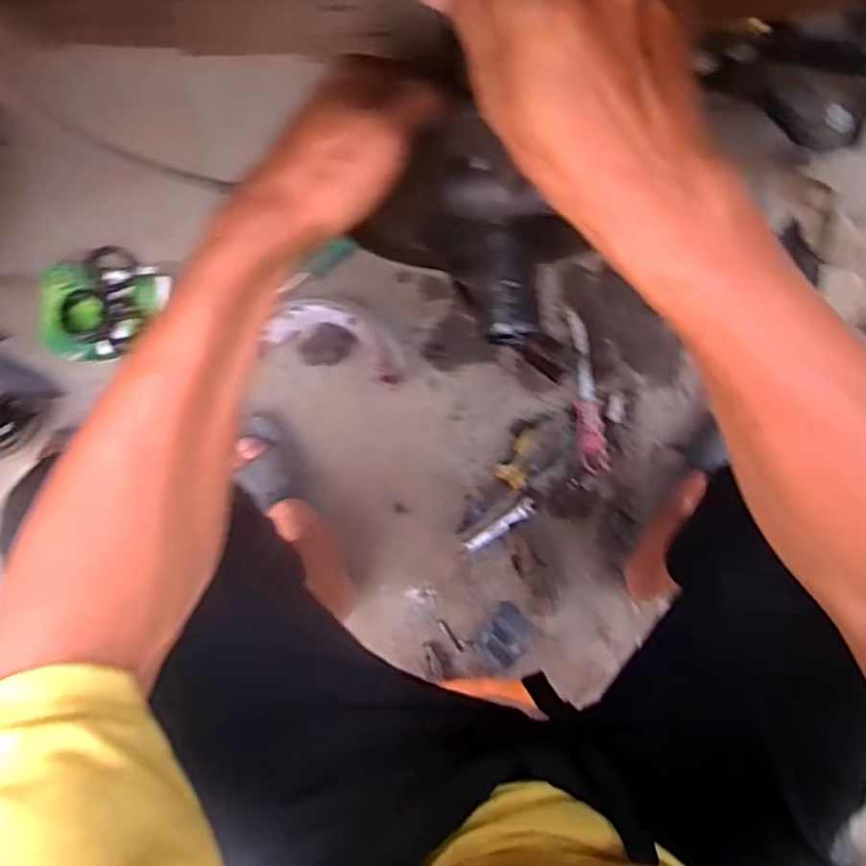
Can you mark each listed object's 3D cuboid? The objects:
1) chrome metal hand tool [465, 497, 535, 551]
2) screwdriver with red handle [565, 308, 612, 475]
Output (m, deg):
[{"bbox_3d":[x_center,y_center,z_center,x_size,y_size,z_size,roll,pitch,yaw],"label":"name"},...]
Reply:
[{"bbox_3d":[0.089,0.121,0.890,0.105,0.007,0.020,-35,89,-1],"label":"chrome metal hand tool"},{"bbox_3d":[0.199,-0.053,0.886,0.037,0.022,0.207,-9,88,-1],"label":"screwdriver with red handle"}]

